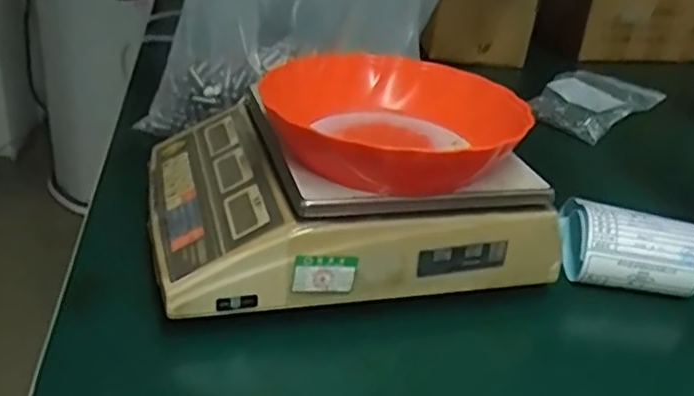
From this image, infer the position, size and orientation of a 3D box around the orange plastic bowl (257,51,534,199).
[{"bbox_3d":[0.038,-0.061,0.559,0.198,0.057,0.184,4,27,-2],"label":"orange plastic bowl"}]

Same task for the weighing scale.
[{"bbox_3d":[-0.017,-0.019,0.635,0.305,0.091,0.305,-4,29,-17],"label":"weighing scale"}]

